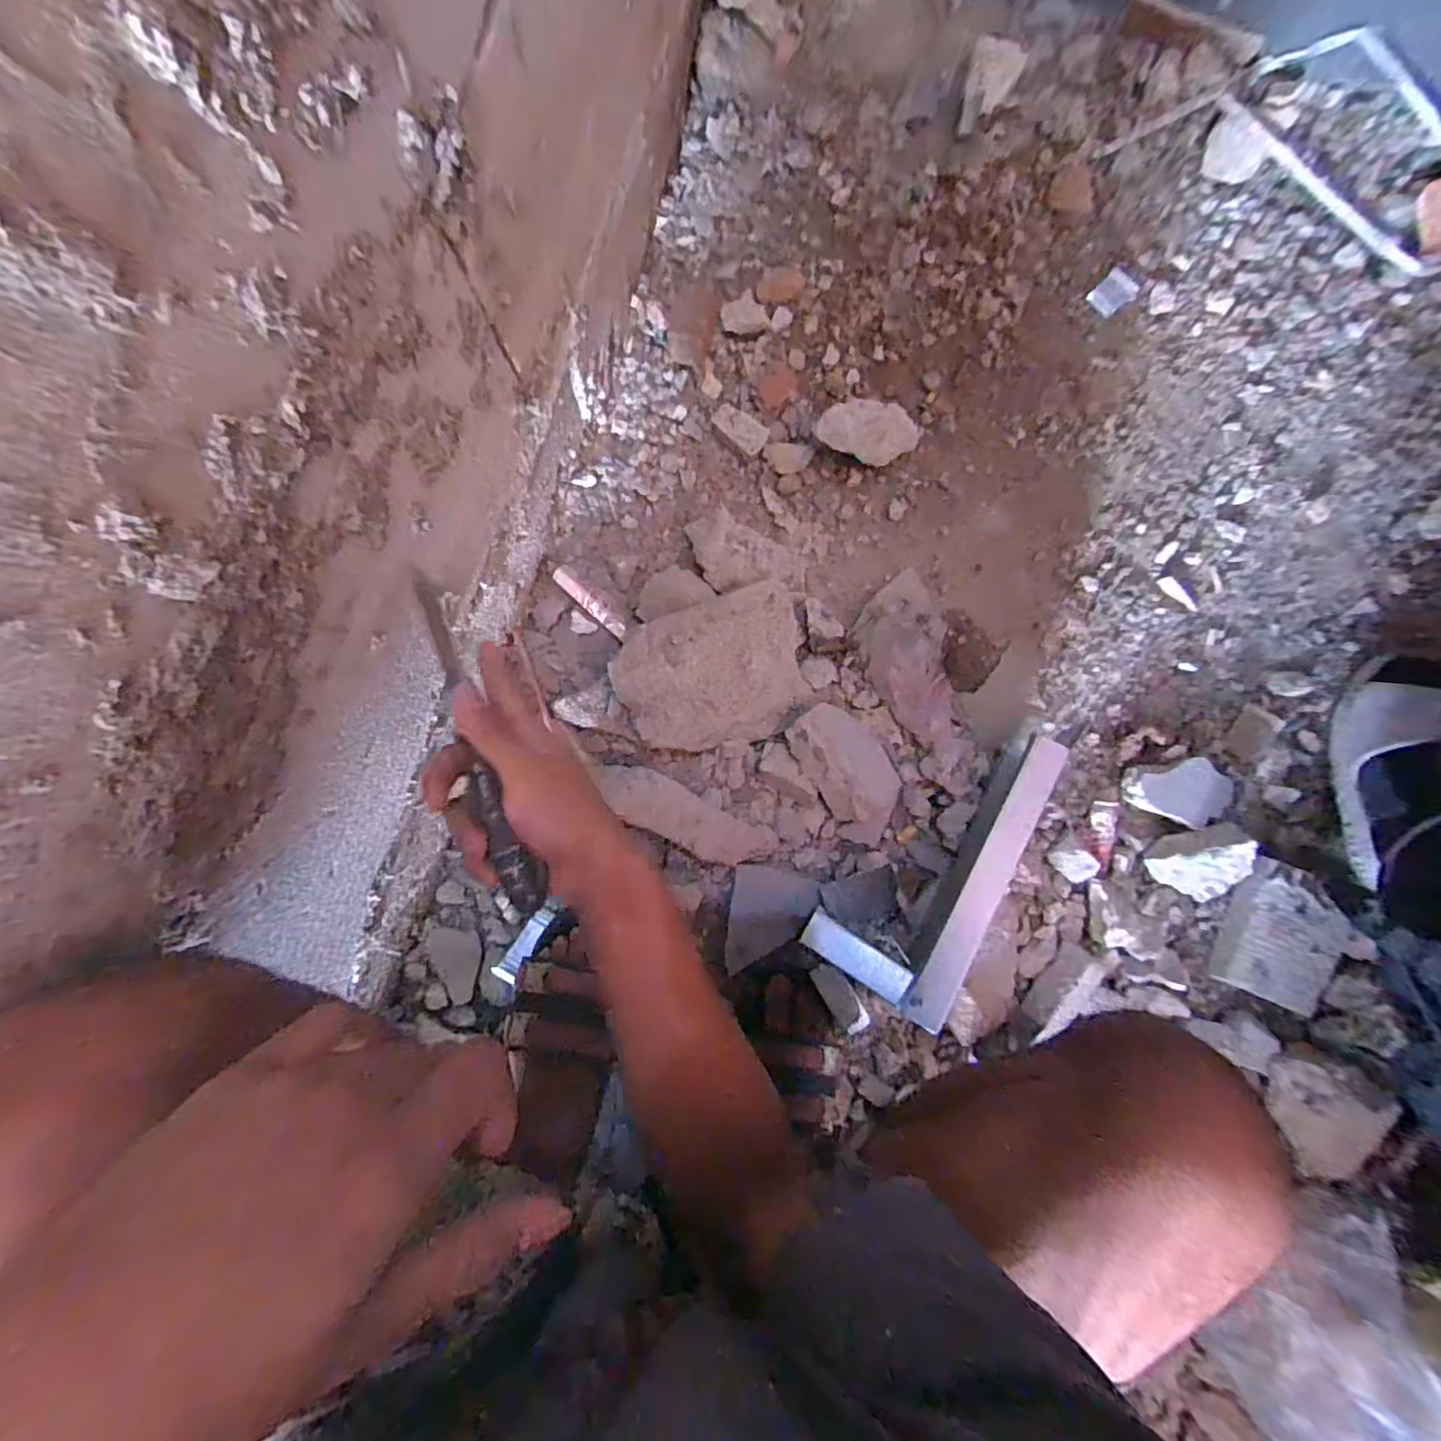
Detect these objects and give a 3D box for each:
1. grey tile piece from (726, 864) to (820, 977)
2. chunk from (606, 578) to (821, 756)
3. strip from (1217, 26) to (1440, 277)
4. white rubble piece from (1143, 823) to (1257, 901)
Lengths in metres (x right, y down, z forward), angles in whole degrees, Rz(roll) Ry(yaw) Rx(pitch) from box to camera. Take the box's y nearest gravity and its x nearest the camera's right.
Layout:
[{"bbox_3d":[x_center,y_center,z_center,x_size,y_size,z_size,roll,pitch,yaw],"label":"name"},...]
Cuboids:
[{"bbox_3d":[0.050,0.204,0.630,0.084,0.005,0.105,8,87,14],"label":"grey tile piece"},{"bbox_3d":[-0.003,-0.046,0.633,0.191,0.039,0.144,-20,88,0],"label":"chunk"},{"bbox_3d":[0.722,-0.643,0.694,0.323,0.065,0.124,39,89,-1],"label":"strip"},{"bbox_3d":[0.502,0.145,0.645,0.086,0.063,0.082,18,88,1],"label":"white rubble piece"}]

